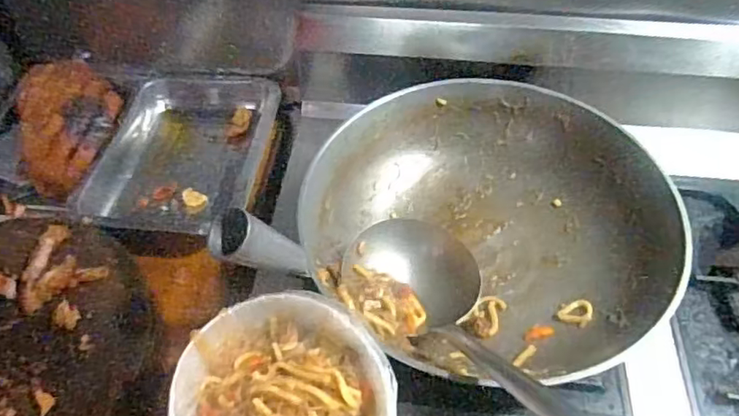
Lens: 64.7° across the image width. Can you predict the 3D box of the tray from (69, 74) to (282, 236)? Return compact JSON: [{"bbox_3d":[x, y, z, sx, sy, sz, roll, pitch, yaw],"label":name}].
[{"bbox_3d":[-0.217,-0.078,0.709,0.205,0.065,0.239,5,50,4],"label":"tray"}]

